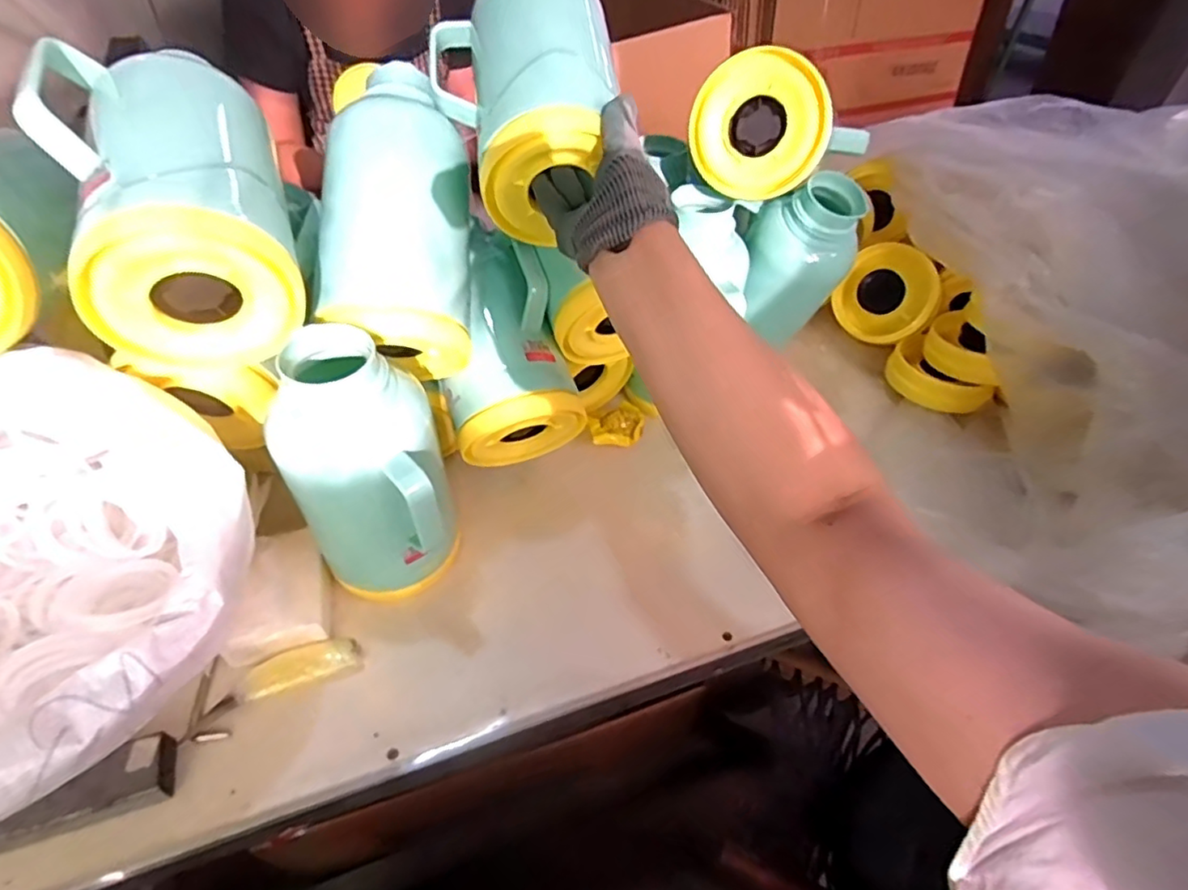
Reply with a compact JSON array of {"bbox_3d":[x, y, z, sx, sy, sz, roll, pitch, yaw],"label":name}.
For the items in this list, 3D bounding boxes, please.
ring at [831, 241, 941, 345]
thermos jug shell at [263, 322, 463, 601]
[{"bbox_3d":[0.417,-0.212,0.873,0.133,0.128,0.050,24,50,18],"label":"ring"},{"bbox_3d":[-0.183,0.034,0.545,0.134,0.265,0.105,10,47,6],"label":"thermos jug shell"}]

